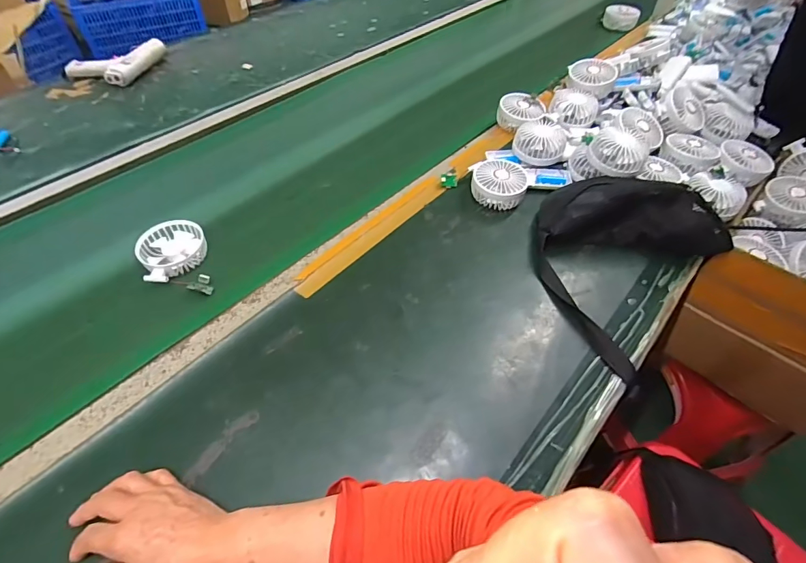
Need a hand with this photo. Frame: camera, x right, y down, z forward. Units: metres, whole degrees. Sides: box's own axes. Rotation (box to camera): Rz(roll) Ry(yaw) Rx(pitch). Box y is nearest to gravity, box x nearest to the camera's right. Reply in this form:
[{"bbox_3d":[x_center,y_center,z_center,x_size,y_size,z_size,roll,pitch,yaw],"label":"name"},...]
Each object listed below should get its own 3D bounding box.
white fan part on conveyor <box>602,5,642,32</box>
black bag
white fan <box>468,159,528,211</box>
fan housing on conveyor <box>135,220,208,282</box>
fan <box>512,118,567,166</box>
[{"bbox_3d":[0.568,-0.689,1.102,0.031,0.063,0.102,-35,59,-26],"label":"white fan part on conveyor"},{"bbox_3d":[0.296,-0.053,0.588,0.296,0.086,0.241,-37,61,-25],"label":"black bag"},{"bbox_3d":[0.155,-0.160,0.680,0.086,0.040,0.083,5,72,7],"label":"white fan"},{"bbox_3d":[-0.331,-0.047,0.607,0.089,0.027,0.098,-28,58,-20],"label":"fan housing on conveyor"},{"bbox_3d":[0.240,-0.243,0.726,0.084,0.062,0.083,0,50,0],"label":"fan"}]

